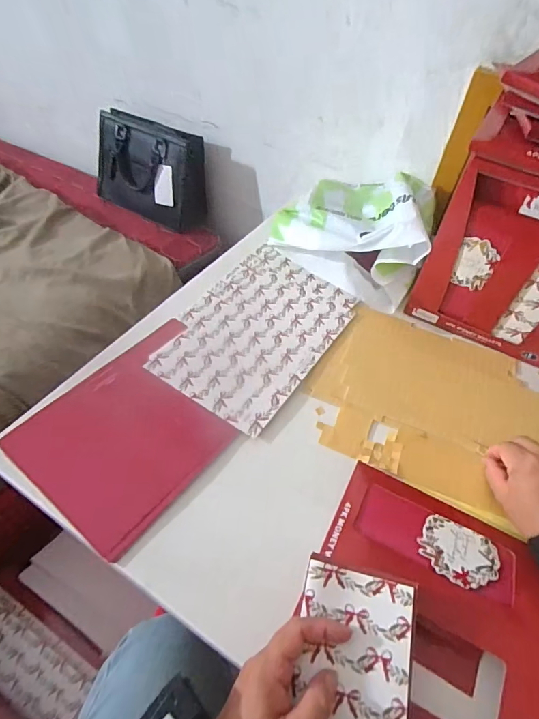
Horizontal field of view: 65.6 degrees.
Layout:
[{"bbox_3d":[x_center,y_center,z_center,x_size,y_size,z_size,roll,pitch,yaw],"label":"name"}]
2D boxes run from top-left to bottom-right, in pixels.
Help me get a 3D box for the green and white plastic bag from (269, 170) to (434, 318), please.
[{"bbox_3d":[0.147,-0.222,0.686,0.227,0.117,0.247,24,50,15],"label":"green and white plastic bag"}]

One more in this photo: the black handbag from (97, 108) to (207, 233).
[{"bbox_3d":[-0.284,-0.447,0.987,0.270,0.183,0.130,32,53,21],"label":"black handbag"}]

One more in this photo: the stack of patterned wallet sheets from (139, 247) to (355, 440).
[{"bbox_3d":[-0.015,-0.052,0.597,0.206,0.008,0.305,29,52,19],"label":"stack of patterned wallet sheets"}]

